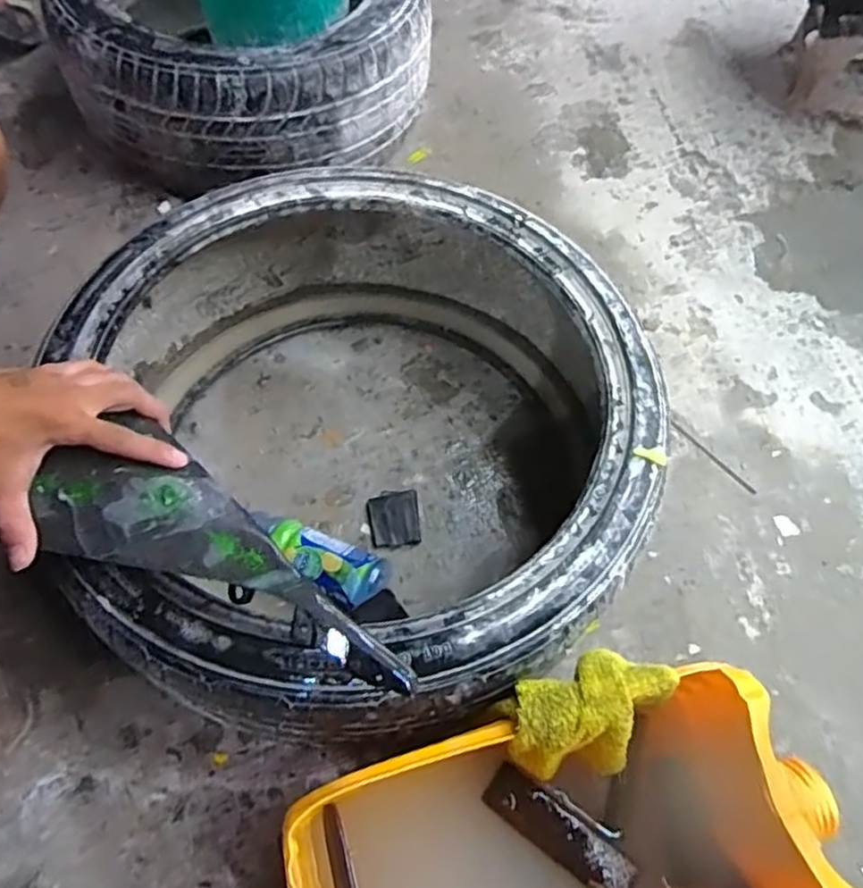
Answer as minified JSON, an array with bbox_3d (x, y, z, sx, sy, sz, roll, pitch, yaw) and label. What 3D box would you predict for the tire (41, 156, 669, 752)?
[{"bbox_3d":[-0.055,-0.022,0.770,0.569,0.247,0.631,-15,63,-10],"label":"tire"}]

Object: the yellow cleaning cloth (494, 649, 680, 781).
[{"bbox_3d":[0.132,0.237,0.580,0.142,0.116,0.086,-18,63,-12],"label":"yellow cleaning cloth"}]

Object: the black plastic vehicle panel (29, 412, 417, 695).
[{"bbox_3d":[-0.143,0.087,0.508,0.305,0.045,0.109,31,63,-2],"label":"black plastic vehicle panel"}]

